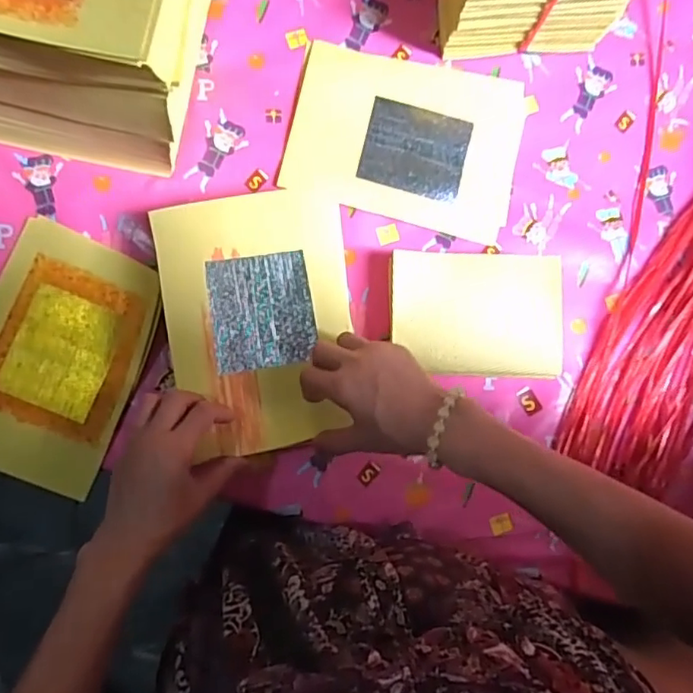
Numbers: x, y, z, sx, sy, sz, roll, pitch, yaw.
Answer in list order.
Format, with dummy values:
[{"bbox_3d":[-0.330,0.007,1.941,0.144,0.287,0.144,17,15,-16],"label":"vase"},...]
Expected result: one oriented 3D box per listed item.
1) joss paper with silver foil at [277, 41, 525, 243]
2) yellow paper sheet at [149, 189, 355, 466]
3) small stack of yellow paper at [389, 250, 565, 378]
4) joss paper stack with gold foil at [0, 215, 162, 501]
[{"bbox_3d":[0.062,-0.214,0.595,0.230,0.012,0.168,11,85,-4],"label":"joss paper with silver foil"},{"bbox_3d":[-0.074,-0.024,0.512,0.162,0.020,0.221,-10,87,-5],"label":"yellow paper sheet"},{"bbox_3d":[0.123,-0.031,0.567,0.163,0.046,0.115,2,86,-5],"label":"small stack of yellow paper"},{"bbox_3d":[-0.271,0.010,0.545,0.154,0.013,0.226,22,84,-3],"label":"joss paper stack with gold foil"}]

